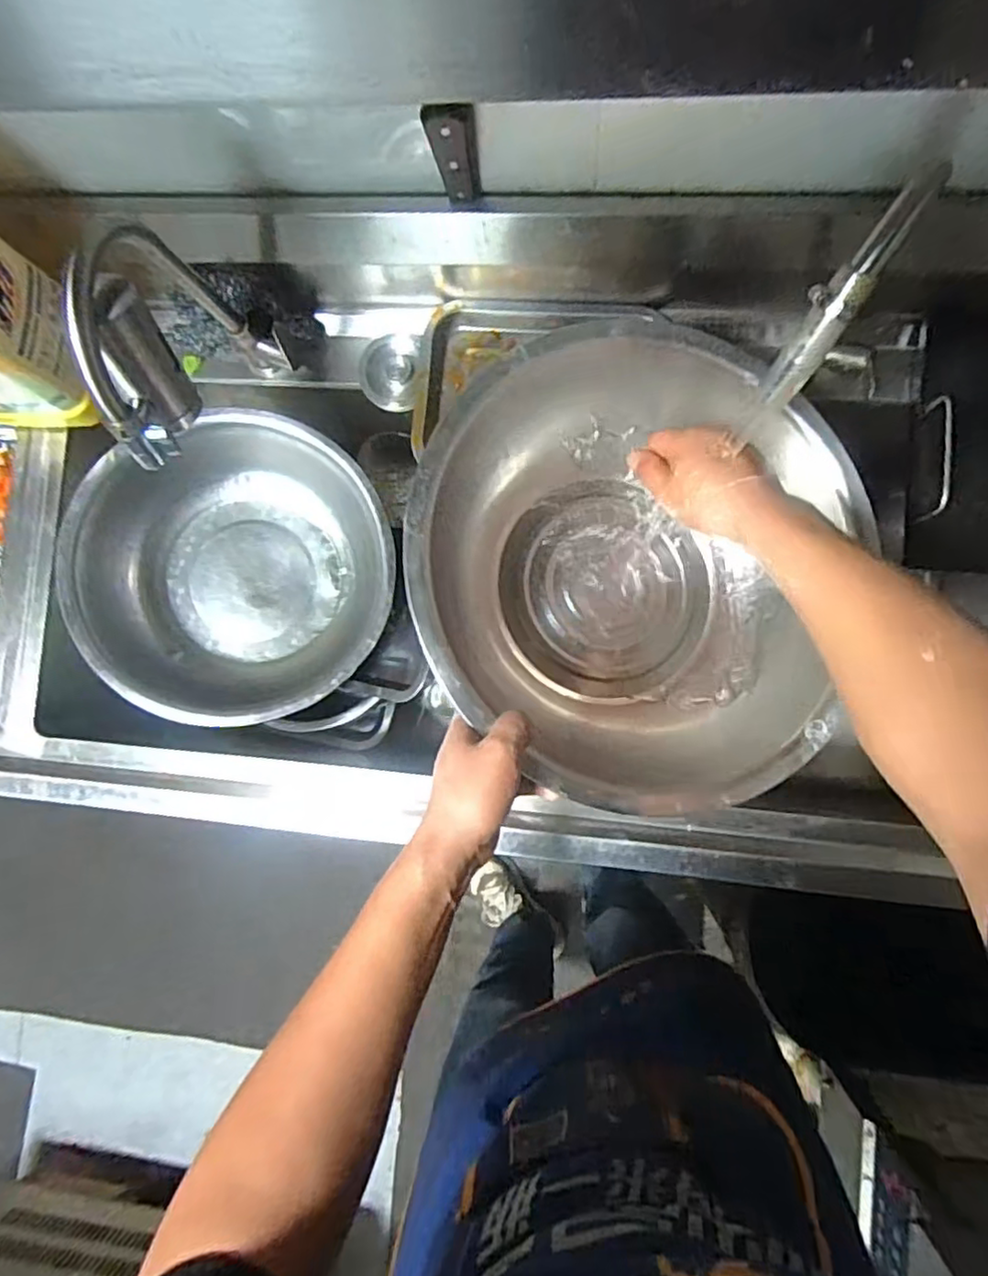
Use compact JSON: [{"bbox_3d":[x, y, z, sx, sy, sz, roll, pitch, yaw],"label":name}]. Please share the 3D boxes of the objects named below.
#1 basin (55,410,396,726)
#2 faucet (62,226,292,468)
[{"bbox_3d":[-0.284,-0.075,0.730,0.305,0.143,0.320,-5,86,5],"label":"basin"},{"bbox_3d":[-0.253,-0.226,0.553,0.042,0.267,0.189,4,87,6],"label":"faucet"}]

